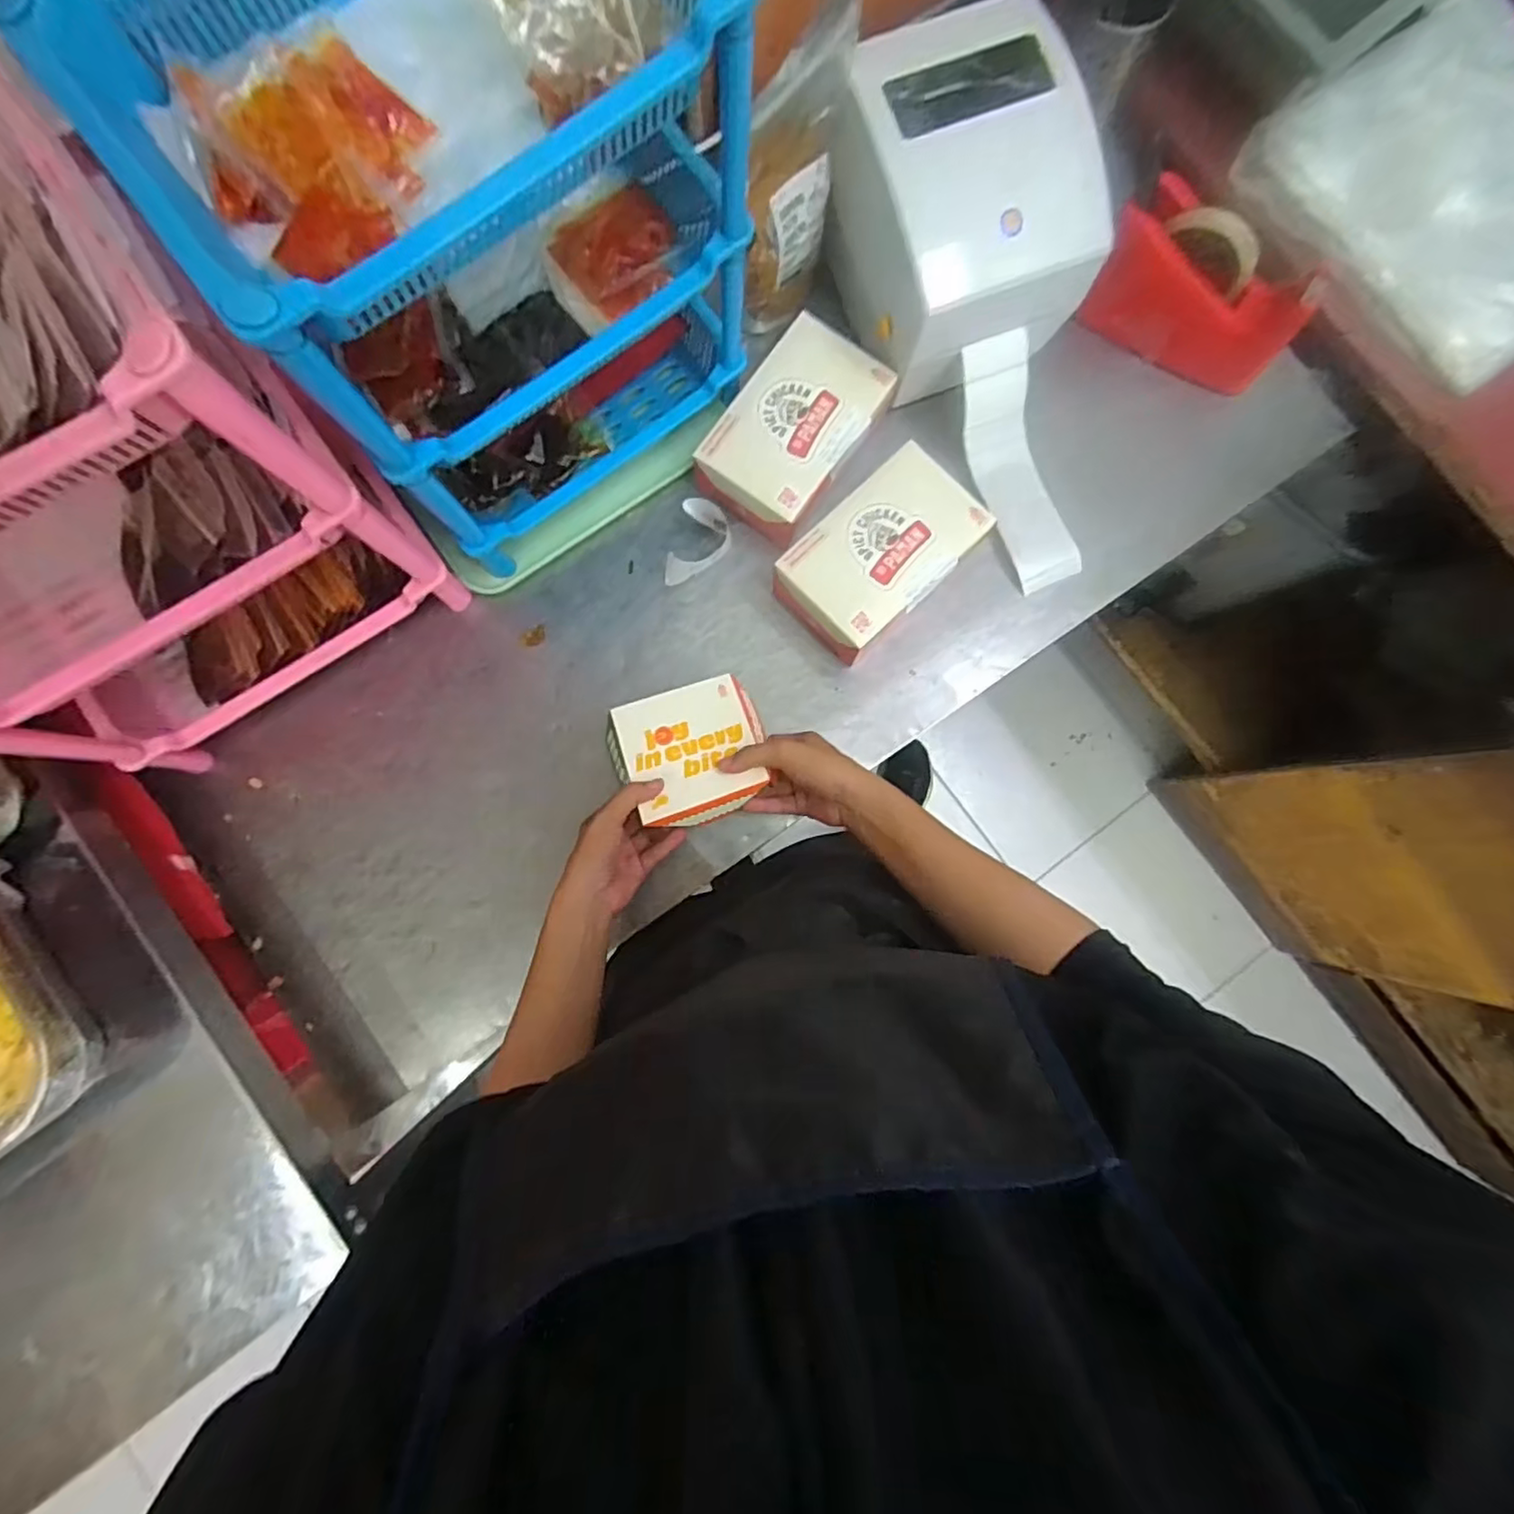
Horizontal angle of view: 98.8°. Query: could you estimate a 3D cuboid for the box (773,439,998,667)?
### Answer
[{"bbox_3d":[0.110,-0.183,0.601,0.187,0.060,0.110,-43,87,-5],"label":"box"}]

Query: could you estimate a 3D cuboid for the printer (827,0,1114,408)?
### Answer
[{"bbox_3d":[0.171,-0.468,0.560,0.174,0.140,0.202,-21,85,-3],"label":"printer"}]

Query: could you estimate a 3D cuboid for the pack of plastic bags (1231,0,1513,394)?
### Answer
[{"bbox_3d":[0.652,-0.517,0.608,0.359,0.054,0.217,38,109,-3],"label":"pack of plastic bags"}]

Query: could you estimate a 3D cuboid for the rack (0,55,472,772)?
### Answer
[{"bbox_3d":[-0.434,-0.161,0.432,0.308,0.324,0.209,-38,86,-5],"label":"rack"}]

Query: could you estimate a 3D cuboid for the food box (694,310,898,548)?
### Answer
[{"bbox_3d":[0.036,-0.307,0.615,0.116,0.061,0.177,37,85,2],"label":"food box"}]

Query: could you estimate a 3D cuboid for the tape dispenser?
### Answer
[{"bbox_3d":[0.408,-0.431,0.609,0.180,0.083,0.085,39,85,2],"label":"tape dispenser"}]

